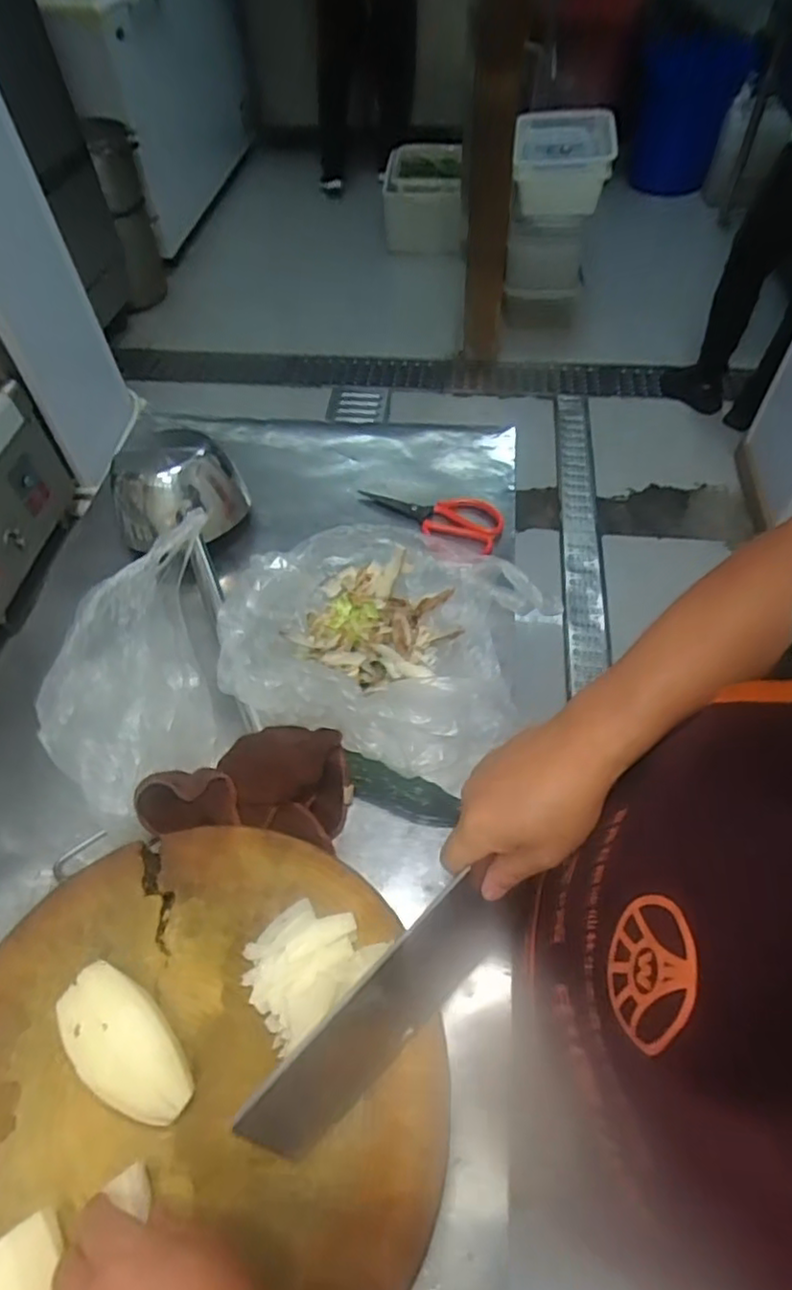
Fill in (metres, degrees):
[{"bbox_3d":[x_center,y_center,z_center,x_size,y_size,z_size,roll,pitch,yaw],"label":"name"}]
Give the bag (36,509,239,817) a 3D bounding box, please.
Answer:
[{"bbox_3d":[-0.277,0.025,0.683,0.196,0.098,0.314,-14,55,-8],"label":"bag"}]

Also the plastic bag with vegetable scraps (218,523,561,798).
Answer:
[{"bbox_3d":[-0.020,-0.023,0.692,0.314,0.116,0.283,16,57,13],"label":"plastic bag with vegetable scraps"}]

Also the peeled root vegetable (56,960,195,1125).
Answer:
[{"bbox_3d":[-0.185,0.276,0.451,0.109,0.046,0.055,33,62,23],"label":"peeled root vegetable"}]

